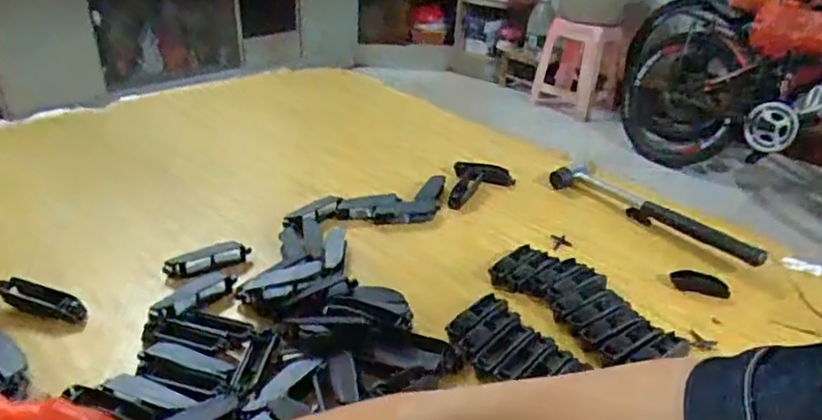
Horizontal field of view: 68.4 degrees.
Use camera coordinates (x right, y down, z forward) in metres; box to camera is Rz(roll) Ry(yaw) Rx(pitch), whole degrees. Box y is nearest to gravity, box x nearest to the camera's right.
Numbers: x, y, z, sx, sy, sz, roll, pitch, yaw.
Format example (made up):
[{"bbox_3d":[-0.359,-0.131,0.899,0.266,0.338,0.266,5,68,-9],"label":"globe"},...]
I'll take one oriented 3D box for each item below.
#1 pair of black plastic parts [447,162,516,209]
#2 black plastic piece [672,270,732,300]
[{"bbox_3d":[0.083,-0.027,0.693,0.072,0.018,0.098,7,29,5],"label":"pair of black plastic parts"},{"bbox_3d":[0.270,0.068,0.566,0.049,0.006,0.026,7,29,6],"label":"black plastic piece"}]

